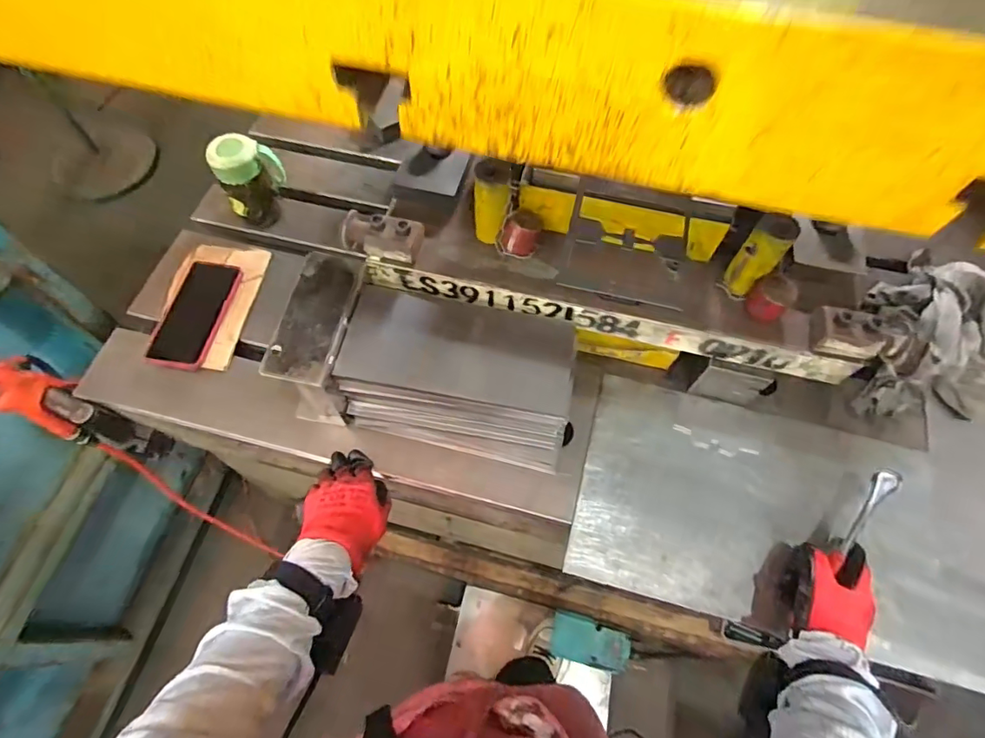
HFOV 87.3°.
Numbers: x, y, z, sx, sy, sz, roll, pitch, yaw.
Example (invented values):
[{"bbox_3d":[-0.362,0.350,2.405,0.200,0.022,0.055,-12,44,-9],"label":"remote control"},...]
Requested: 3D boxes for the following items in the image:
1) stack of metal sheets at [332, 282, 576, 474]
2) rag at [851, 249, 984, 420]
[{"bbox_3d":[-0.035,0.006,0.625,0.265,0.120,0.156,12,63,5],"label":"stack of metal sheets"},{"bbox_3d":[0.605,-0.064,0.701,0.242,0.077,0.263,4,63,1],"label":"rag"}]

